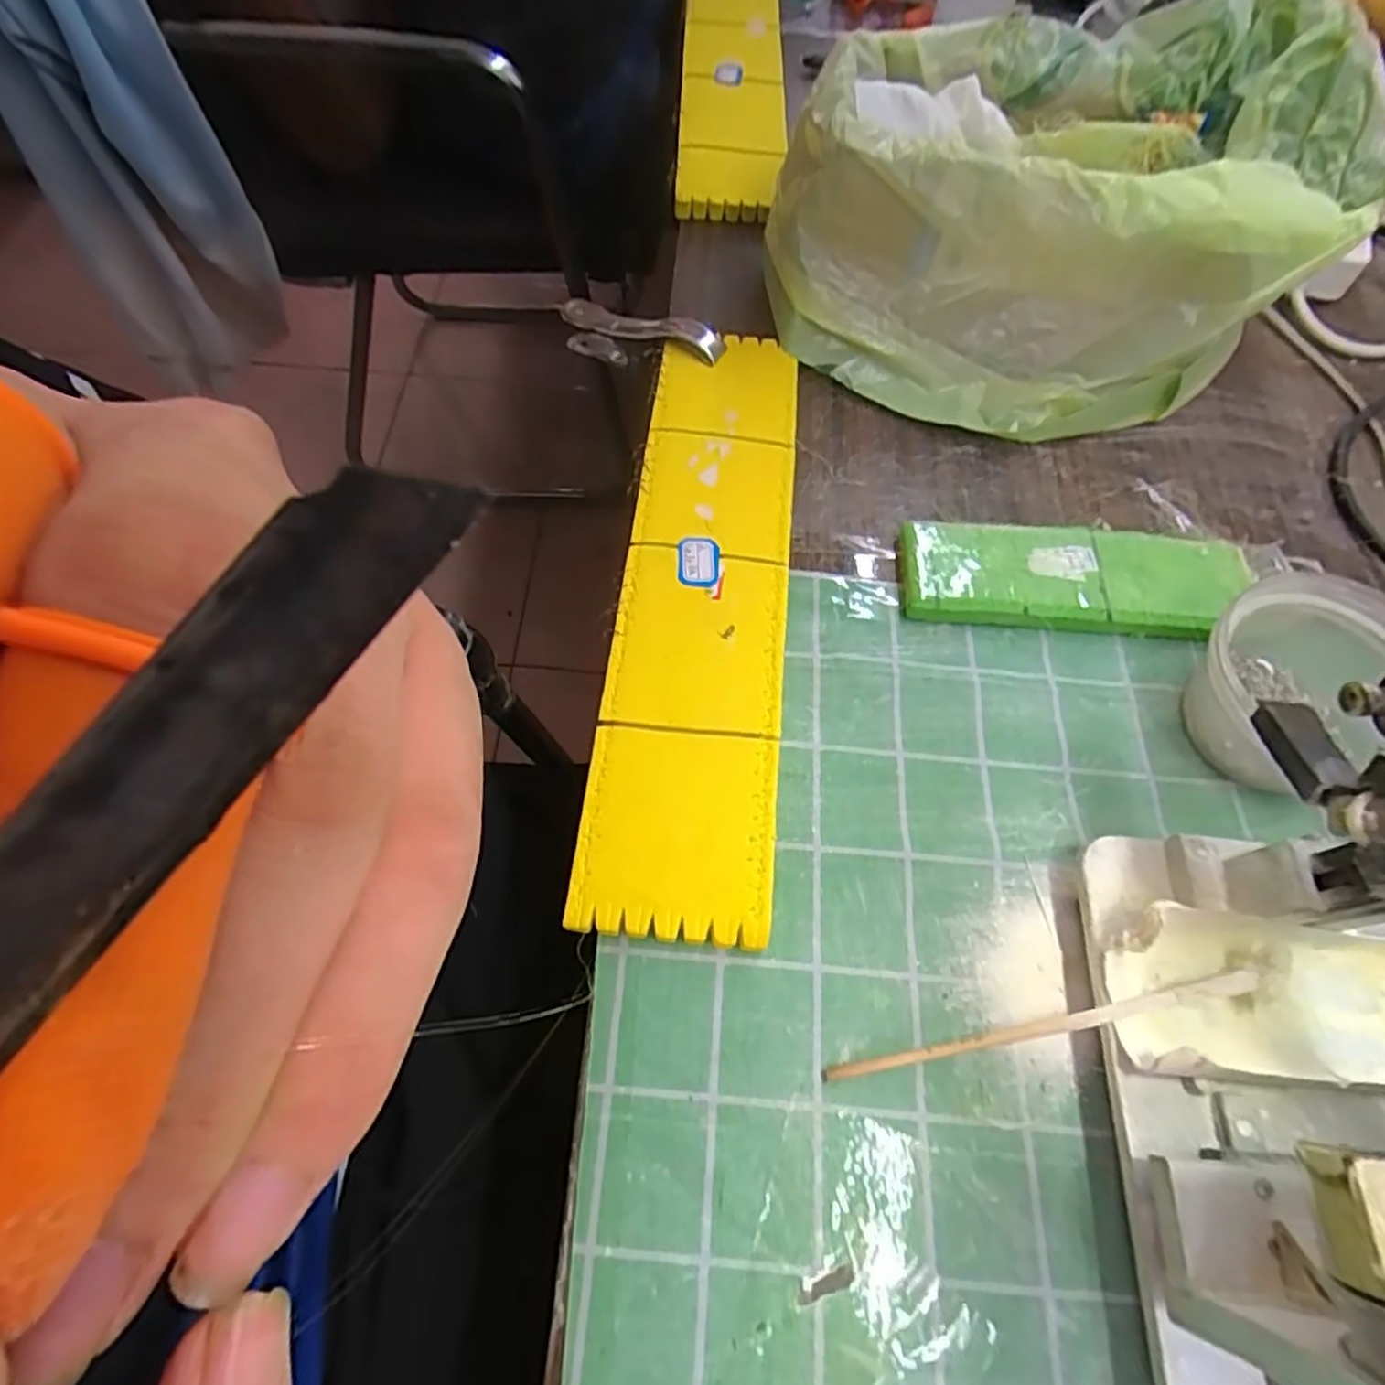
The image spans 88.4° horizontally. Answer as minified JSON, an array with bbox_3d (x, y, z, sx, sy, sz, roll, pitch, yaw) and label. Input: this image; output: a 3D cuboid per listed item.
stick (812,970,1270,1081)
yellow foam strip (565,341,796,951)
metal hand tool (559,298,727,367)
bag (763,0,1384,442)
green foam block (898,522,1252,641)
[{"bbox_3d":[0.124,0.122,0.259,0.155,0.006,0.006,-15,65,4],"label":"stick"},{"bbox_3d":[0.007,-0.054,0.354,0.078,0.013,0.331,6,64,-1],"label":"yellow foam strip"},{"bbox_3d":[-0.036,-0.225,0.451,0.125,0.040,0.017,21,62,30],"label":"metal hand tool"},{"bbox_3d":[0.203,-0.278,0.411,0.301,0.124,0.220,-8,65,-7],"label":"bag"},{"bbox_3d":[0.195,-0.059,0.369,0.174,0.015,0.058,5,64,-1],"label":"green foam block"}]

